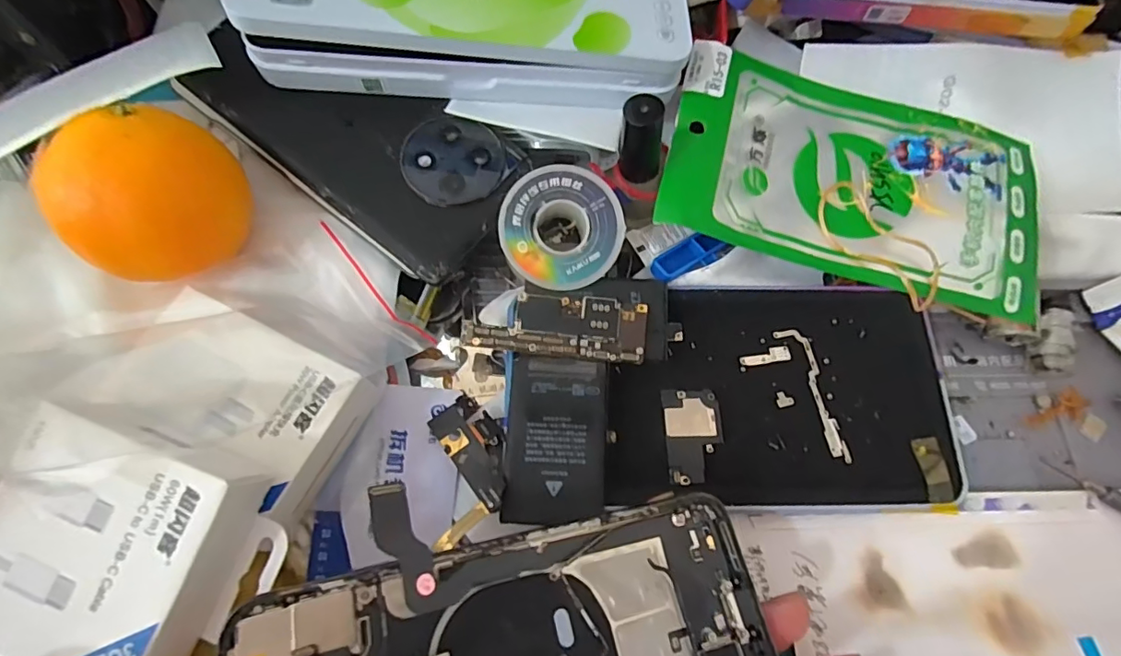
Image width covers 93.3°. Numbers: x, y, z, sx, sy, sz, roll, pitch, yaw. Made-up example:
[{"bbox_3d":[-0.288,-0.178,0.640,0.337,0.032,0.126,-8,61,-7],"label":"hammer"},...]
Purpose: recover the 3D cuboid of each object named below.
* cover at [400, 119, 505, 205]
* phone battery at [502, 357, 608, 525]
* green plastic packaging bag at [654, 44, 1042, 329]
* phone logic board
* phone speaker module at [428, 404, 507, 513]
[{"bbox_3d":[-0.047,-0.075,0.232,0.043,0.004,0.041,-17,71,-8],"label":"cover"},{"bbox_3d":[-0.001,0.045,0.216,0.040,0.008,0.065,3,70,-1],"label":"phone battery"},{"bbox_3d":[0.140,-0.072,0.250,0.177,0.019,0.106,19,75,3],"label":"green plastic packaging bag"},{"bbox_3d":[-0.002,-0.001,0.228,0.077,0.004,0.027,6,70,0],"label":"phone logic board"},{"bbox_3d":[-0.032,0.050,0.219,0.024,0.004,0.052,-27,50,-25],"label":"phone speaker module"}]

